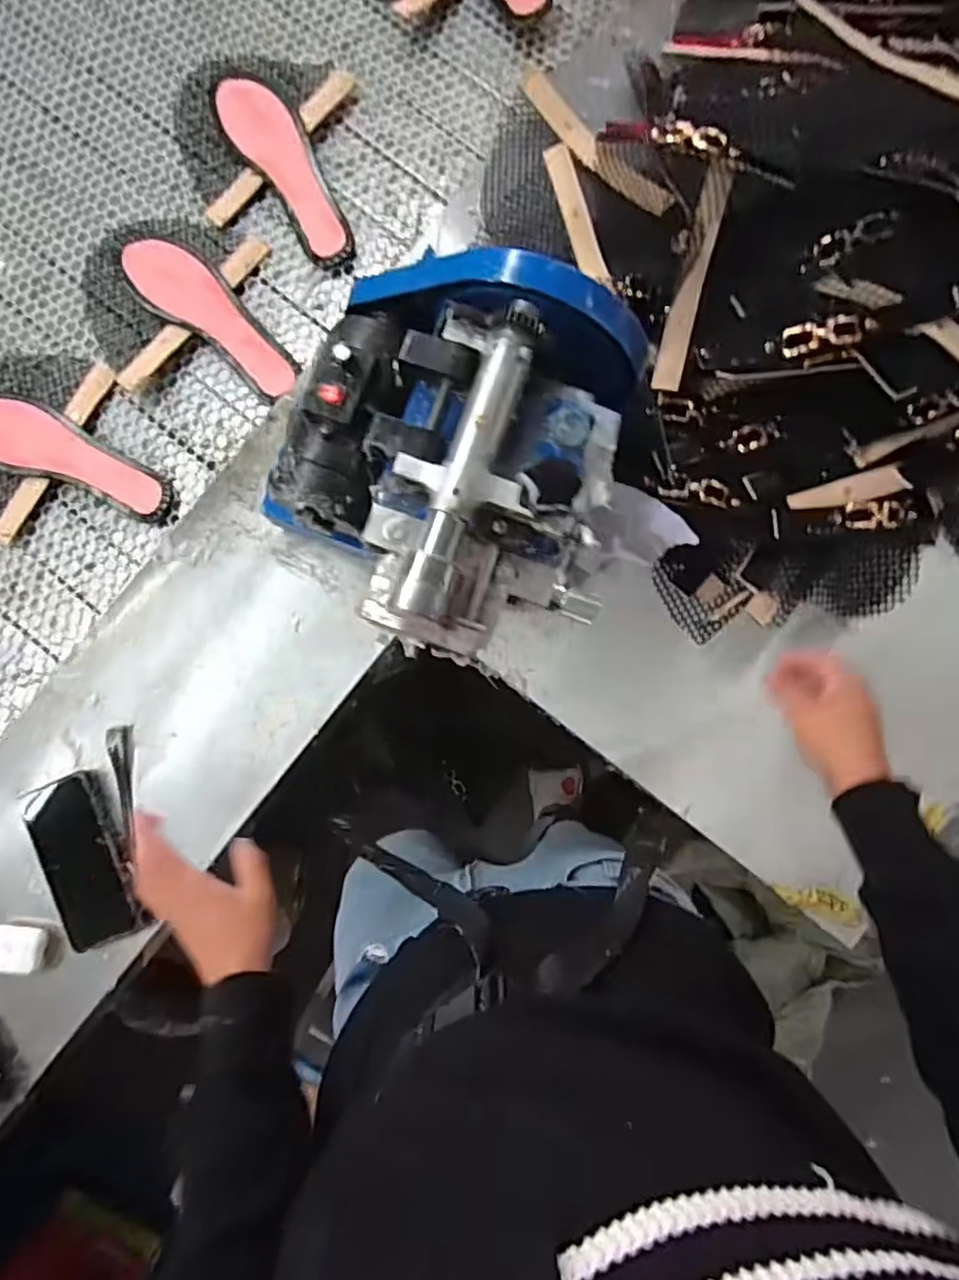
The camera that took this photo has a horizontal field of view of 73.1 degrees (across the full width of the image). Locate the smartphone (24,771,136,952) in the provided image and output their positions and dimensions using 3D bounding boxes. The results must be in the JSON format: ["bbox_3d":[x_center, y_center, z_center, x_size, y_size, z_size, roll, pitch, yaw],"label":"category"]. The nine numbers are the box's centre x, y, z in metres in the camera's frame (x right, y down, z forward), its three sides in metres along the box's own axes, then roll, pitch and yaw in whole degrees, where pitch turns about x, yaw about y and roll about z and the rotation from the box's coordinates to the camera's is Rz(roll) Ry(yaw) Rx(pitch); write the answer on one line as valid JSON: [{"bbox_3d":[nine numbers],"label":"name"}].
[{"bbox_3d":[-0.397,0.221,0.640,0.074,0.004,0.160,-22,86,-1],"label":"smartphone"}]

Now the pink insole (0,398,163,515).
[{"bbox_3d":[-0.442,-0.200,0.694,0.210,0.033,0.063,20,89,4],"label":"pink insole"}]

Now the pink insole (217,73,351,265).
[{"bbox_3d":[-0.208,-0.515,0.709,0.065,0.037,0.221,-35,86,1],"label":"pink insole"}]

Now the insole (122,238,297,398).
[{"bbox_3d":[-0.284,-0.350,0.695,0.223,0.008,0.065,39,84,0],"label":"insole"}]

